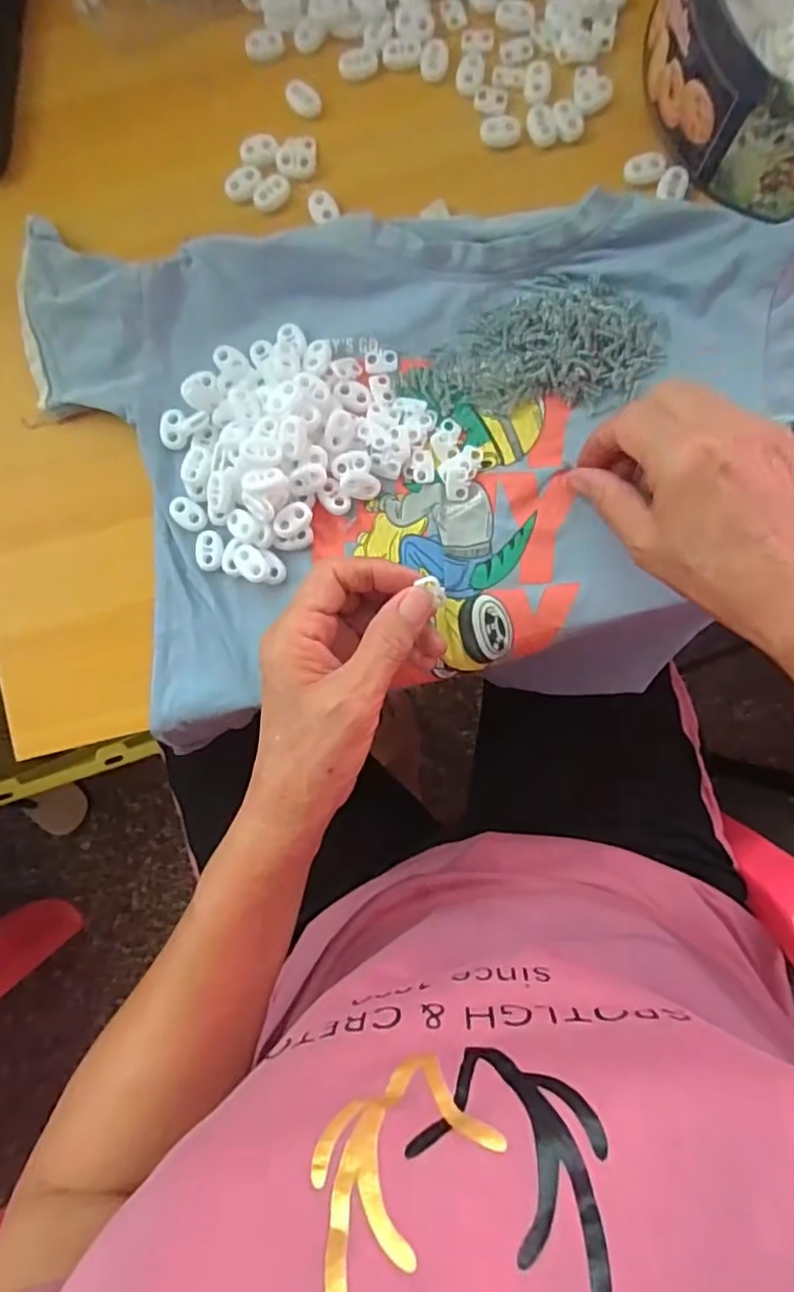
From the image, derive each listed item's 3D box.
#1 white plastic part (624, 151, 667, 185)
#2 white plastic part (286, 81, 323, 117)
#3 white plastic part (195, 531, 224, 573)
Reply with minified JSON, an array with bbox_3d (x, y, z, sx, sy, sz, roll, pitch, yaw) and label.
[{"bbox_3d":[0.139,-0.267,0.350,0.022,0.006,0.014,-8,89,3],"label":"white plastic part"},{"bbox_3d":[-0.054,-0.316,0.361,0.022,0.004,0.015,42,91,3],"label":"white plastic part"},{"bbox_3d":[-0.106,-0.054,0.351,0.016,0.004,0.022,6,89,3],"label":"white plastic part"}]

